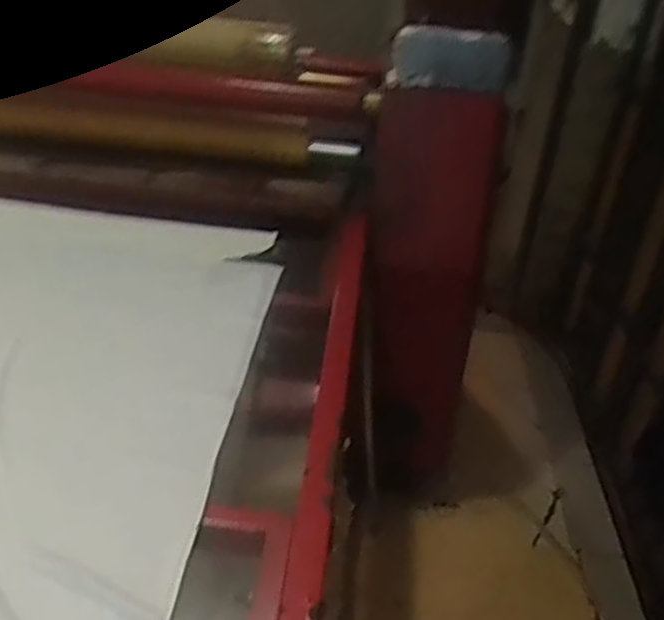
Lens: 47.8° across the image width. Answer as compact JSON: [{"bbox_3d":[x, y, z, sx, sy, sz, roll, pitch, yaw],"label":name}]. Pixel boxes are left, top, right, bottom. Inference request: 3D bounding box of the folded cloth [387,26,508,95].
[{"bbox_3d":[0.242,-0.510,1.527,0.230,0.121,0.055,17,35,16],"label":"folded cloth"}]

